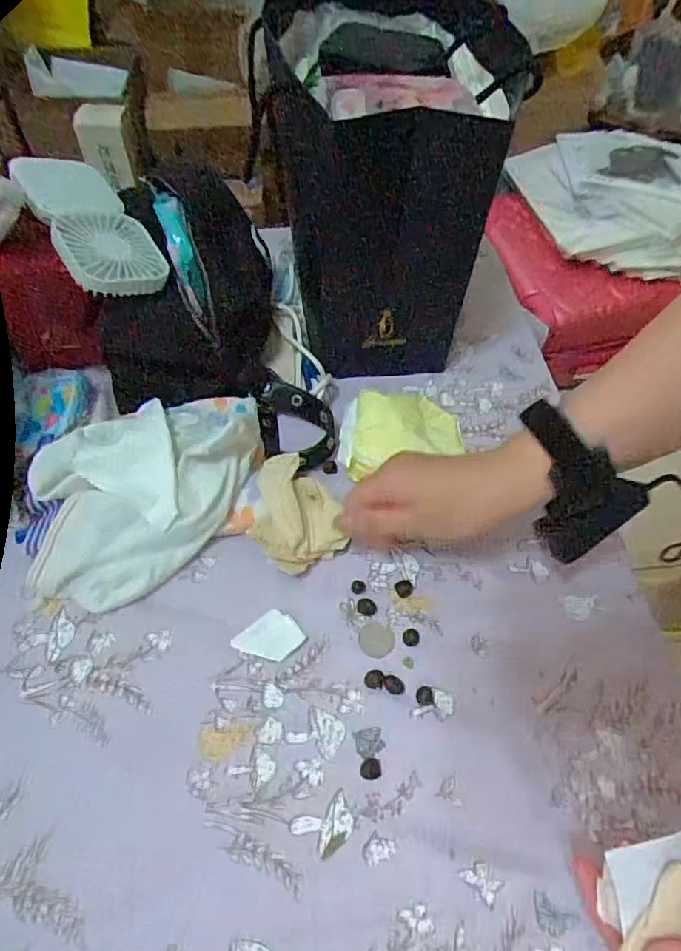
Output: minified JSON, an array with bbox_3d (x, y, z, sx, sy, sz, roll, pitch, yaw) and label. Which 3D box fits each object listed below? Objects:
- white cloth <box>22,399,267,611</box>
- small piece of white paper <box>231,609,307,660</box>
[{"bbox_3d":[-0.143,0.005,0.414,0.123,0.053,0.201,41,63,19],"label":"white cloth"},{"bbox_3d":[-0.049,0.111,0.383,0.041,0.004,0.033,-35,67,-23],"label":"small piece of white paper"}]

